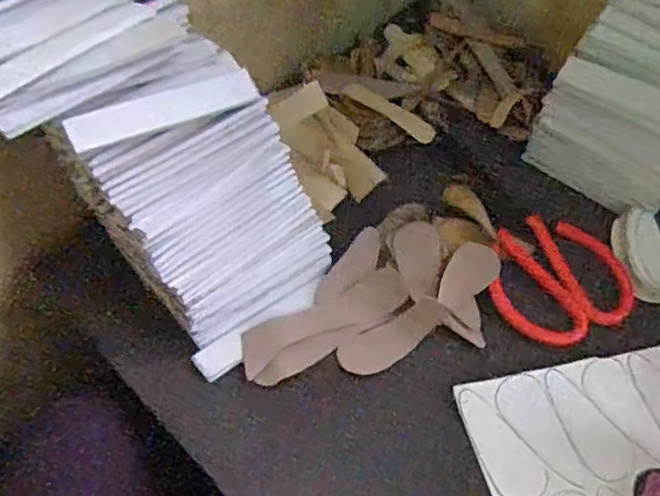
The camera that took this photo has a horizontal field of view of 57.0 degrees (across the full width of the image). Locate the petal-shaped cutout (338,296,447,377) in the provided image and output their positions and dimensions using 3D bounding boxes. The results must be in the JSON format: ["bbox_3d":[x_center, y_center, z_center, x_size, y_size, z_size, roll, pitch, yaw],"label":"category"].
[{"bbox_3d":[0.042,0.058,0.399,0.075,0.011,0.028,-23,59,-15],"label":"petal-shaped cutout"}]

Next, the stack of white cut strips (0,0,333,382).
[{"bbox_3d":[-0.090,-0.049,0.358,0.124,0.242,0.043,-44,27,-23],"label":"stack of white cut strips"}]

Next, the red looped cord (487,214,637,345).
[{"bbox_3d":[0.163,0.021,0.431,0.096,0.015,0.098,12,57,8],"label":"red looped cord"}]

